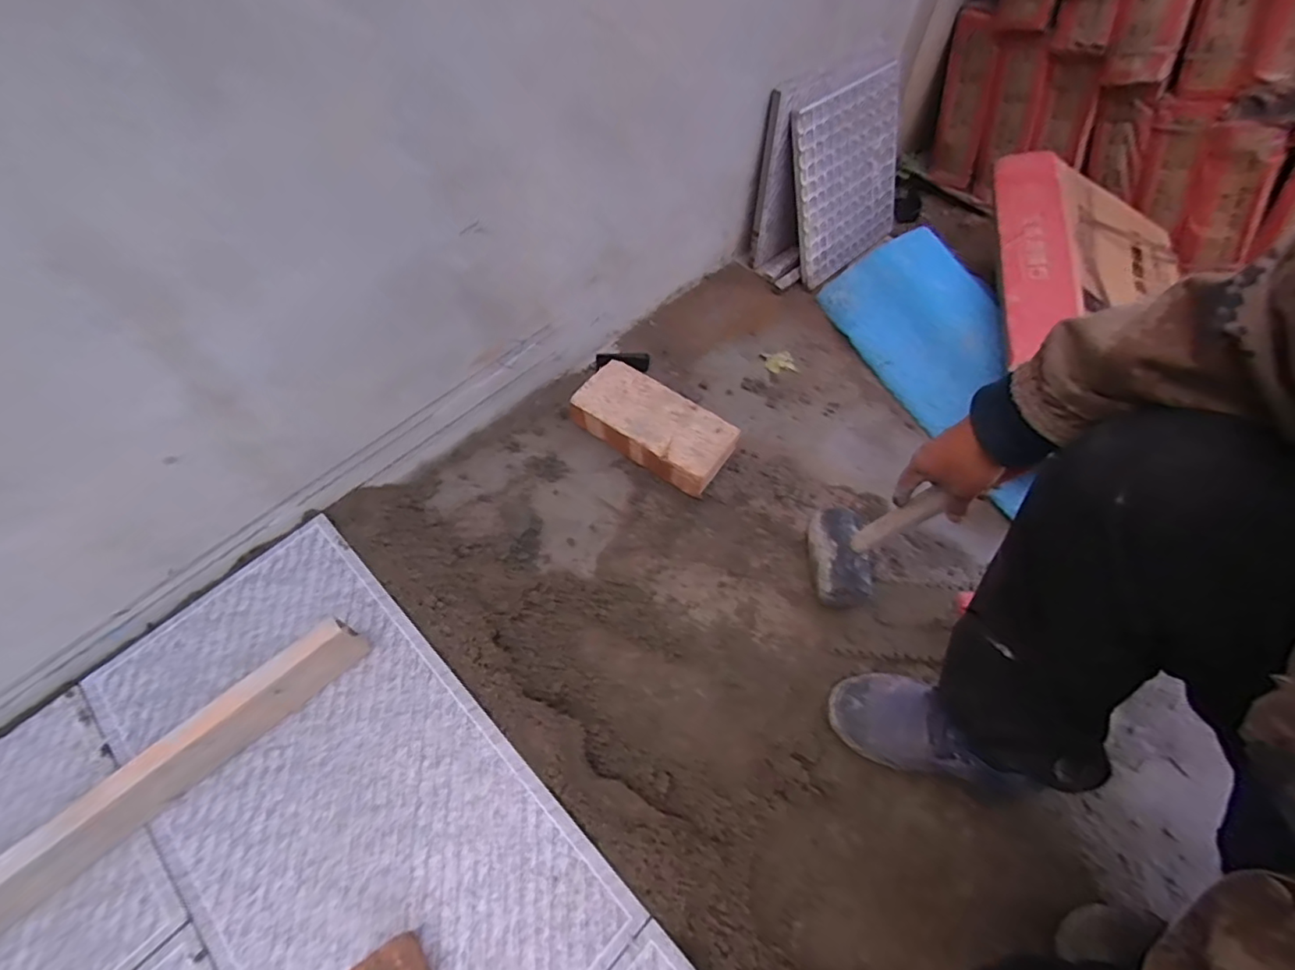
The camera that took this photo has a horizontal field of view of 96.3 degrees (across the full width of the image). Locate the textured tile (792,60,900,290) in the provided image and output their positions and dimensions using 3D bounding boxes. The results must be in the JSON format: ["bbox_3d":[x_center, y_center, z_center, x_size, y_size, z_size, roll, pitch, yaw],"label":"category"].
[{"bbox_3d":[0.387,-0.579,1.090,0.322,0.303,0.018,-39,45,-25],"label":"textured tile"}]

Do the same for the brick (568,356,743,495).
[{"bbox_3d":[0.012,-0.090,0.900,0.245,0.065,0.118,31,65,17],"label":"brick"}]

